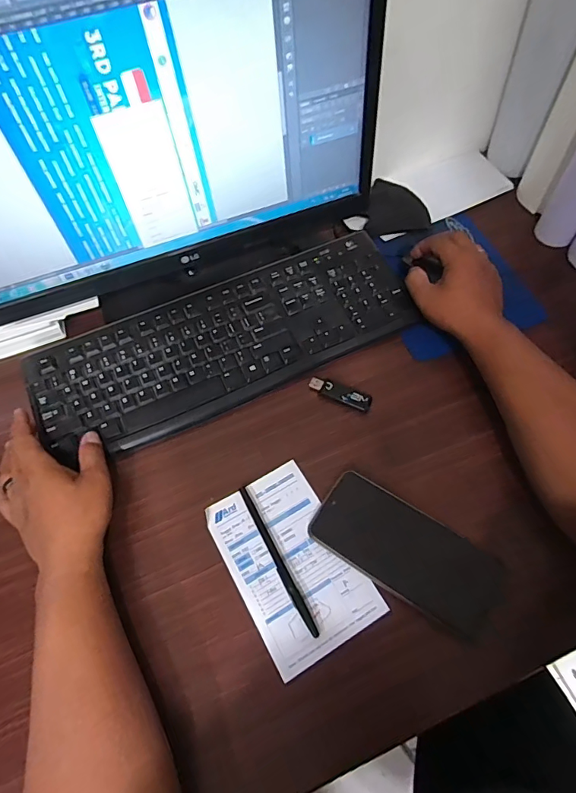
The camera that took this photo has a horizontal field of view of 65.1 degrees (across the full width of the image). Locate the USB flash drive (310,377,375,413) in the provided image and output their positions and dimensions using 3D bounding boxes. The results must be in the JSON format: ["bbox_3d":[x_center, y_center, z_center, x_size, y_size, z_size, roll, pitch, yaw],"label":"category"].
[{"bbox_3d":[0.056,-0.004,0.490,0.070,0.006,0.018,23,69,10],"label":"USB flash drive"}]

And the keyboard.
[{"bbox_3d":[-0.070,-0.065,0.517,0.425,0.015,0.152,-23,68,-9],"label":"keyboard"}]

